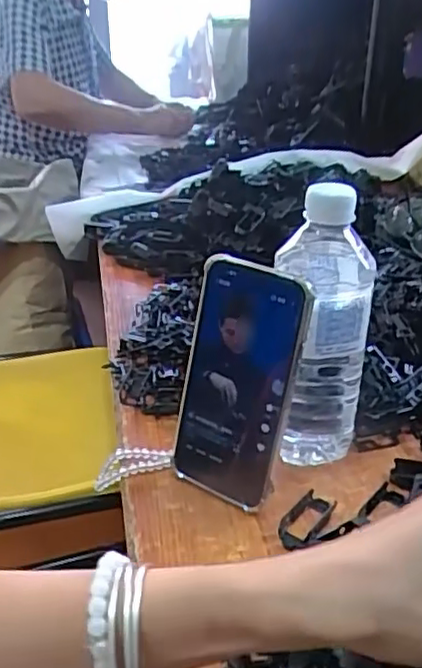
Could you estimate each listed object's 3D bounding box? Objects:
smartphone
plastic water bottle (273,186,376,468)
[{"bbox_3d":[0.017,0.034,0.447,0.083,0.165,0.010,21,19,30],"label":"smartphone"},{"bbox_3d":[0.079,0.002,0.465,0.066,0.210,0.073,6,30,10],"label":"plastic water bottle"}]

